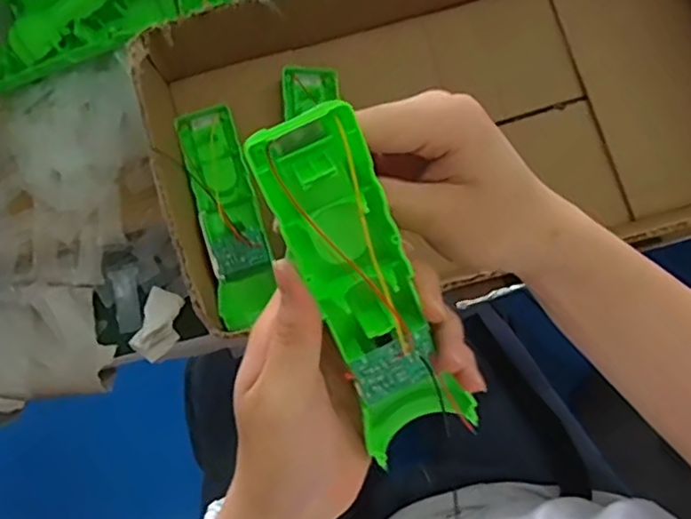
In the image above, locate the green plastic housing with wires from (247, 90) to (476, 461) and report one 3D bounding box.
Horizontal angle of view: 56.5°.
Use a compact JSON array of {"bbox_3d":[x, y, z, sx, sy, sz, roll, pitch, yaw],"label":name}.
[{"bbox_3d":[0.008,0.015,0.264,0.041,0.026,0.156,-28,114,-11],"label":"green plastic housing with wires"}]

